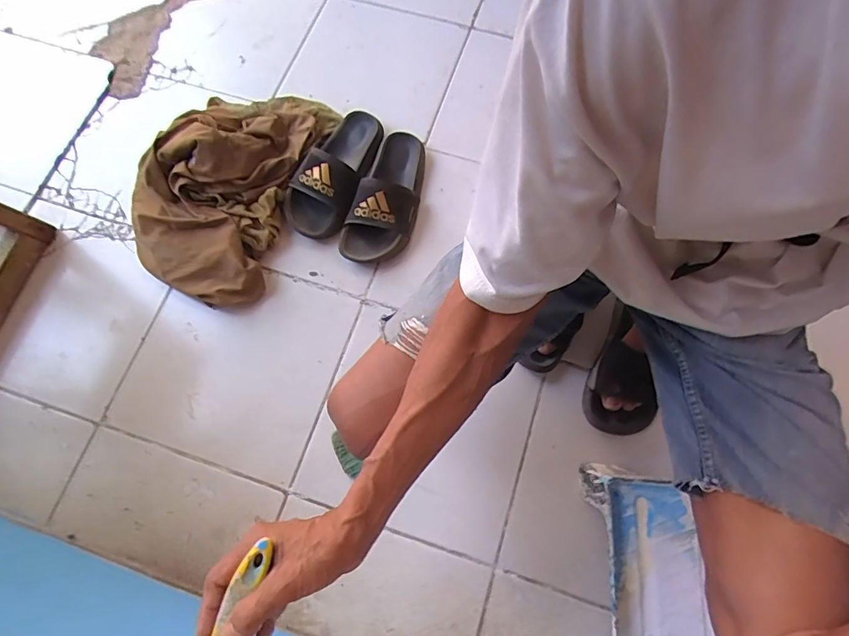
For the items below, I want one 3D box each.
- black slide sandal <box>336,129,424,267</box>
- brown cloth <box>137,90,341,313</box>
[{"bbox_3d":[-0.057,-0.213,0.771,0.110,0.095,0.259,22,74,7],"label":"black slide sandal"},{"bbox_3d":[-0.341,-0.244,0.768,0.243,0.123,0.422,17,73,6],"label":"brown cloth"}]

